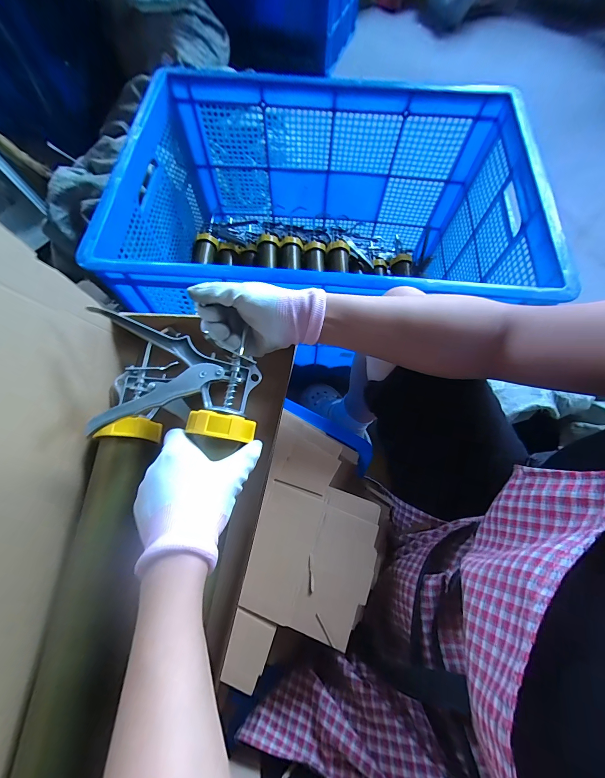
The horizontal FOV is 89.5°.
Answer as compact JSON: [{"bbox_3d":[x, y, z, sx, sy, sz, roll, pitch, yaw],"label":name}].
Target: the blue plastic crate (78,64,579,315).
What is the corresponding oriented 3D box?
[{"bbox_3d":[0.057,-0.365,0.739,0.773,0.387,0.586,5,70,1],"label":"blue plastic crate"}]

